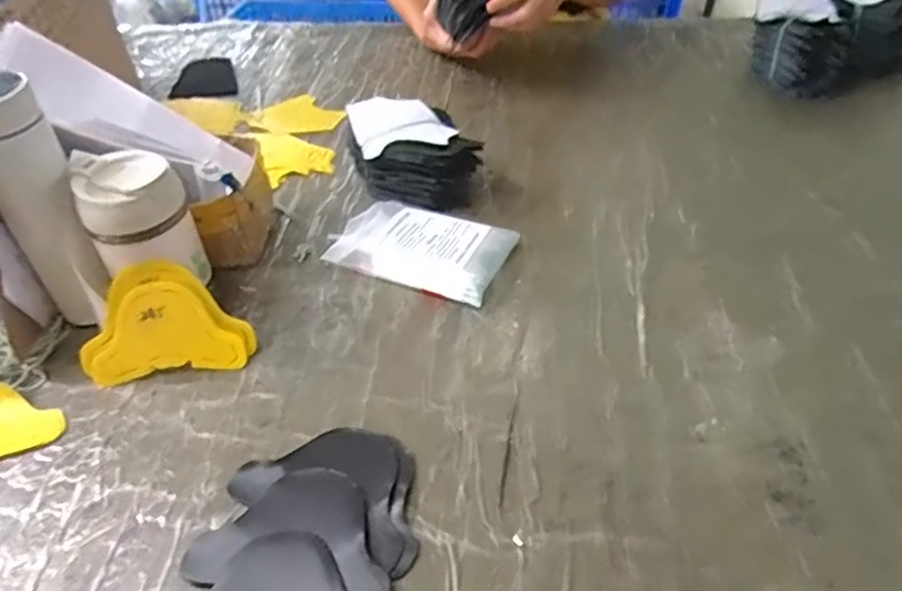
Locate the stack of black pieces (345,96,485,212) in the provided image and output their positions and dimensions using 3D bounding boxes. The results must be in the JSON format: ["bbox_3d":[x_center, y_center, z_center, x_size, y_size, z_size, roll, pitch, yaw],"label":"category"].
[{"bbox_3d":[-0.044,-0.166,0.760,0.119,0.082,0.136,-18,44,-15],"label":"stack of black pieces"}]

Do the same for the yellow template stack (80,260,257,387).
[{"bbox_3d":[-0.250,0.021,0.567,0.139,0.099,0.013,-8,13,-7],"label":"yellow template stack"}]

